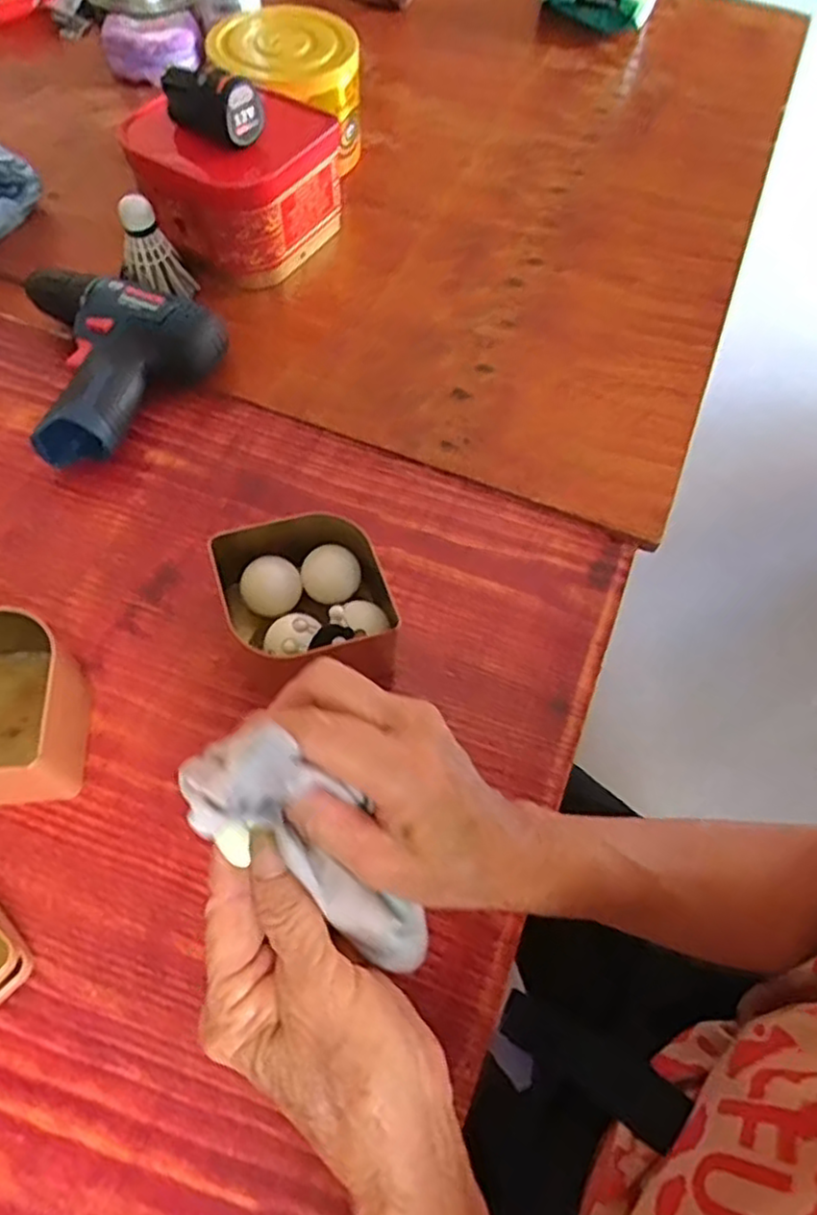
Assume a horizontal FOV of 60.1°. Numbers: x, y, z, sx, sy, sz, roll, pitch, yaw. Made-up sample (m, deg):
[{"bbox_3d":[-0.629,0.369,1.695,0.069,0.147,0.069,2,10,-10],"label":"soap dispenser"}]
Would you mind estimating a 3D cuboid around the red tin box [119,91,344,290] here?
[{"bbox_3d":[-0.150,-0.362,0.612,0.146,0.104,0.123,26,64,13],"label":"red tin box"}]

